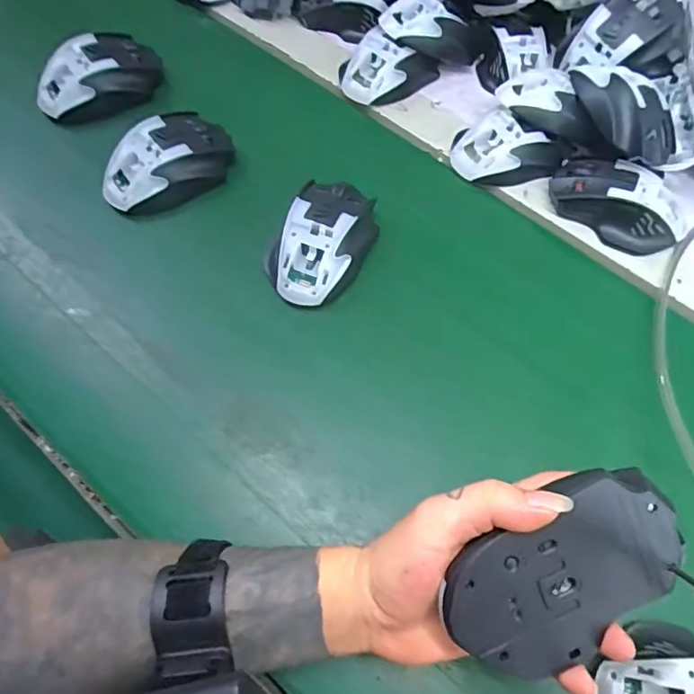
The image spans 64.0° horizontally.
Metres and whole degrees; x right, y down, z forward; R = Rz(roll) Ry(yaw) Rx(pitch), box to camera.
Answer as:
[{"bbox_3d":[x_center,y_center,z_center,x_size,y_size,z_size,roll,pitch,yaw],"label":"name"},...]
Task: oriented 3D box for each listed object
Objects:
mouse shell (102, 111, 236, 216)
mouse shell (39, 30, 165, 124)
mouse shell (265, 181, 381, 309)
[{"bbox_3d":[-0.157,-0.164,0.492,0.068,0.042,0.113,37,68,16],"label":"mouse shell"},{"bbox_3d":[-0.239,-0.262,0.540,0.068,0.044,0.121,41,69,17],"label":"mouse shell"},{"bbox_3d":[-0.018,-0.089,0.457,0.069,0.042,0.113,24,65,10],"label":"mouse shell"}]

